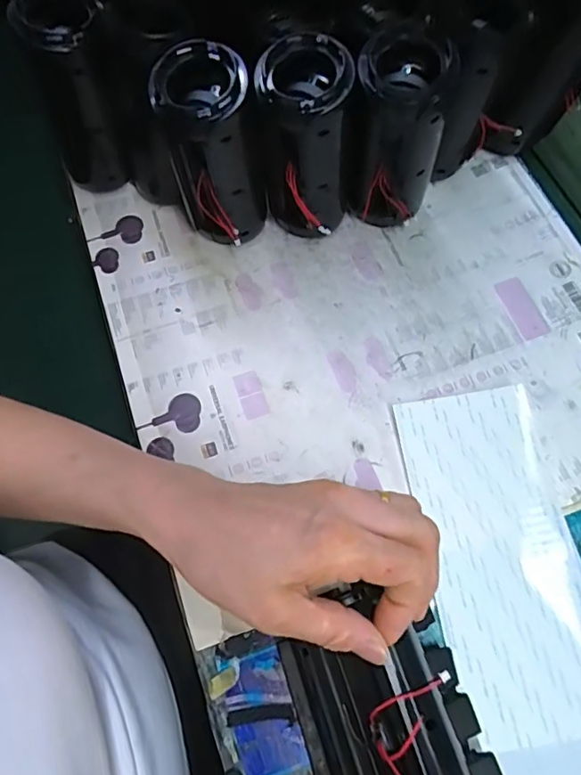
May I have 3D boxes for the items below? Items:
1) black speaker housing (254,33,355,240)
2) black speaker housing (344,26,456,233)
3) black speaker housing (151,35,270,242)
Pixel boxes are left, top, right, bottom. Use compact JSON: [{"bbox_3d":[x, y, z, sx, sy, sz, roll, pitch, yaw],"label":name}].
[{"bbox_3d":[0.011,-0.168,0.396,0.061,0.146,0.060,2,67,2],"label":"black speaker housing"},{"bbox_3d":[0.076,-0.179,0.400,0.063,0.147,0.062,16,69,8],"label":"black speaker housing"},{"bbox_3d":[-0.054,-0.160,0.393,0.064,0.145,0.058,-12,68,-4],"label":"black speaker housing"}]

